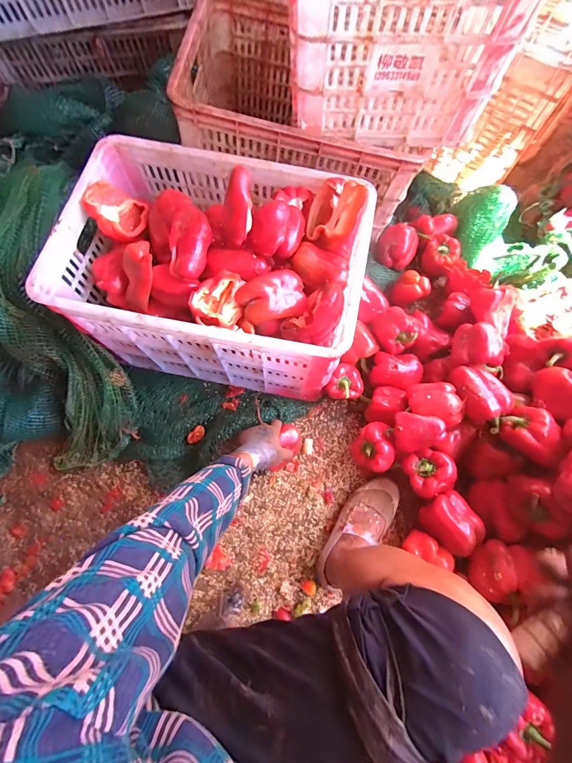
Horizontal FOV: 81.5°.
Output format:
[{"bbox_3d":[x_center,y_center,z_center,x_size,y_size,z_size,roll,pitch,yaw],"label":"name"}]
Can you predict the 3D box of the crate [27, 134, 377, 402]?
[{"bbox_3d":[-0.124,-0.202,0.677,0.503,0.288,0.352,10,72,3],"label":"crate"}]

